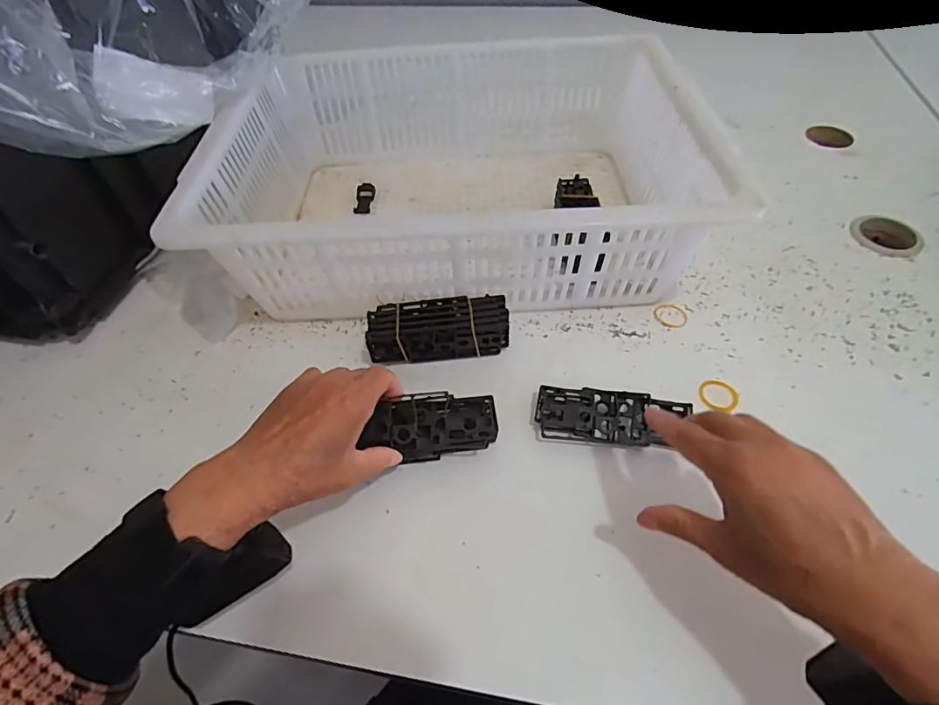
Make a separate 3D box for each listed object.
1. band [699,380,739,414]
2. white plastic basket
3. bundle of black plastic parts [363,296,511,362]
[{"bbox_3d":[0.218,0.038,0.431,0.032,0.005,0.032,13,53,13],"label":"band"},{"bbox_3d":[-0.013,-0.202,0.546,0.482,0.122,0.362,-2,51,2],"label":"white plastic basket"},{"bbox_3d":[-0.029,-0.021,0.466,0.131,0.044,0.046,-6,51,-2],"label":"bundle of black plastic parts"}]

